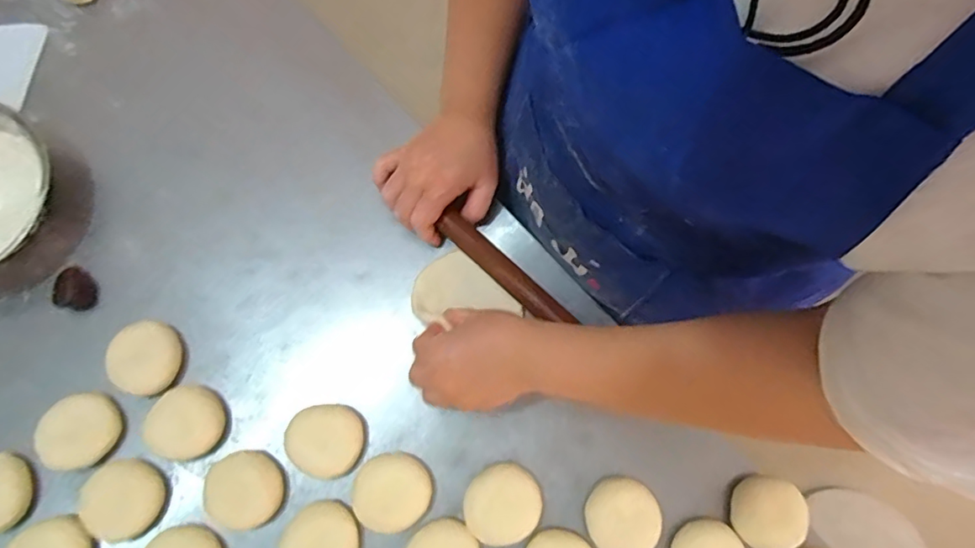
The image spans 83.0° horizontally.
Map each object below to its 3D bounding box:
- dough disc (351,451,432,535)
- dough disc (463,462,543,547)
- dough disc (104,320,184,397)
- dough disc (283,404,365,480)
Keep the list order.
[{"bbox_3d":[-0.086,0.193,0.490,0.065,0.007,0.067,0,74,0],"label":"dough disc"},{"bbox_3d":[0.014,0.206,0.493,0.063,0.022,0.067,0,74,0],"label":"dough disc"},{"bbox_3d":[-0.320,0.078,0.515,0.060,0.028,0.065,0,74,0],"label":"dough disc"},{"bbox_3d":[-0.147,0.150,0.498,0.065,0.021,0.062,0,74,0],"label":"dough disc"}]

